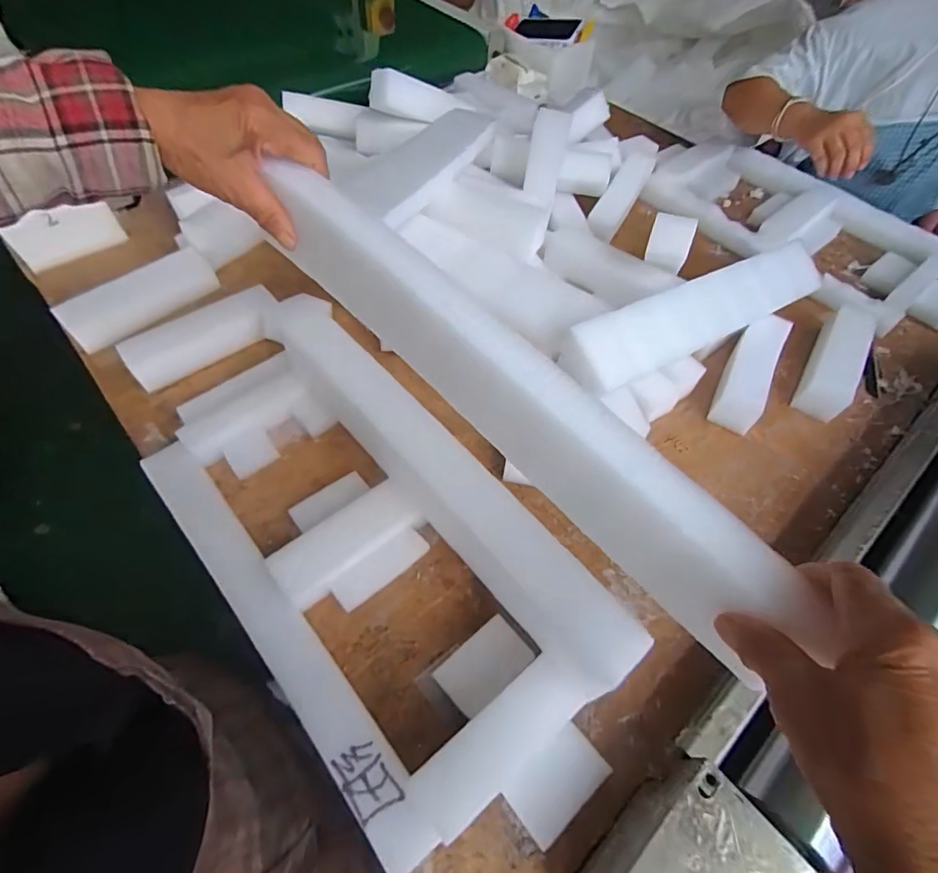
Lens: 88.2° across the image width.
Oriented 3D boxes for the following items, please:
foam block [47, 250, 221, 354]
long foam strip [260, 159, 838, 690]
[{"bbox_3d":[-0.466,-0.198,0.688,0.068,0.044,0.206,39,64,21],"label":"foam block"},{"bbox_3d":[0.018,-0.028,0.303,0.385,0.089,0.035,43,65,12],"label":"long foam strip"}]

